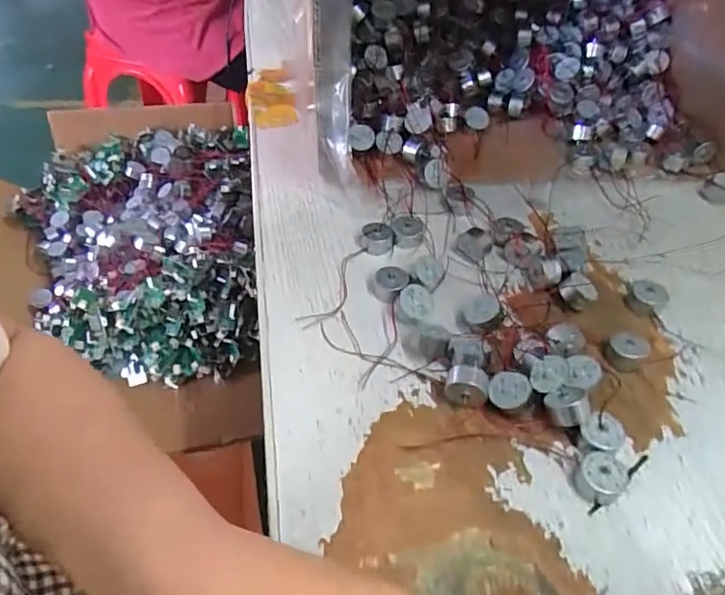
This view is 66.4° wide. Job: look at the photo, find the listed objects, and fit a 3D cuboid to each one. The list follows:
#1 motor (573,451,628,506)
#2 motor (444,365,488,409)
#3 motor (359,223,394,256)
[{"bbox_3d":[0.124,0.094,0.289,0.023,0.015,0.022,1,45,-1],"label":"motor"},{"bbox_3d":[0.060,0.052,0.321,0.024,0.022,0.015,7,45,4],"label":"motor"},{"bbox_3d":[0.011,-0.045,0.417,0.022,0.015,0.022,15,47,12],"label":"motor"}]

